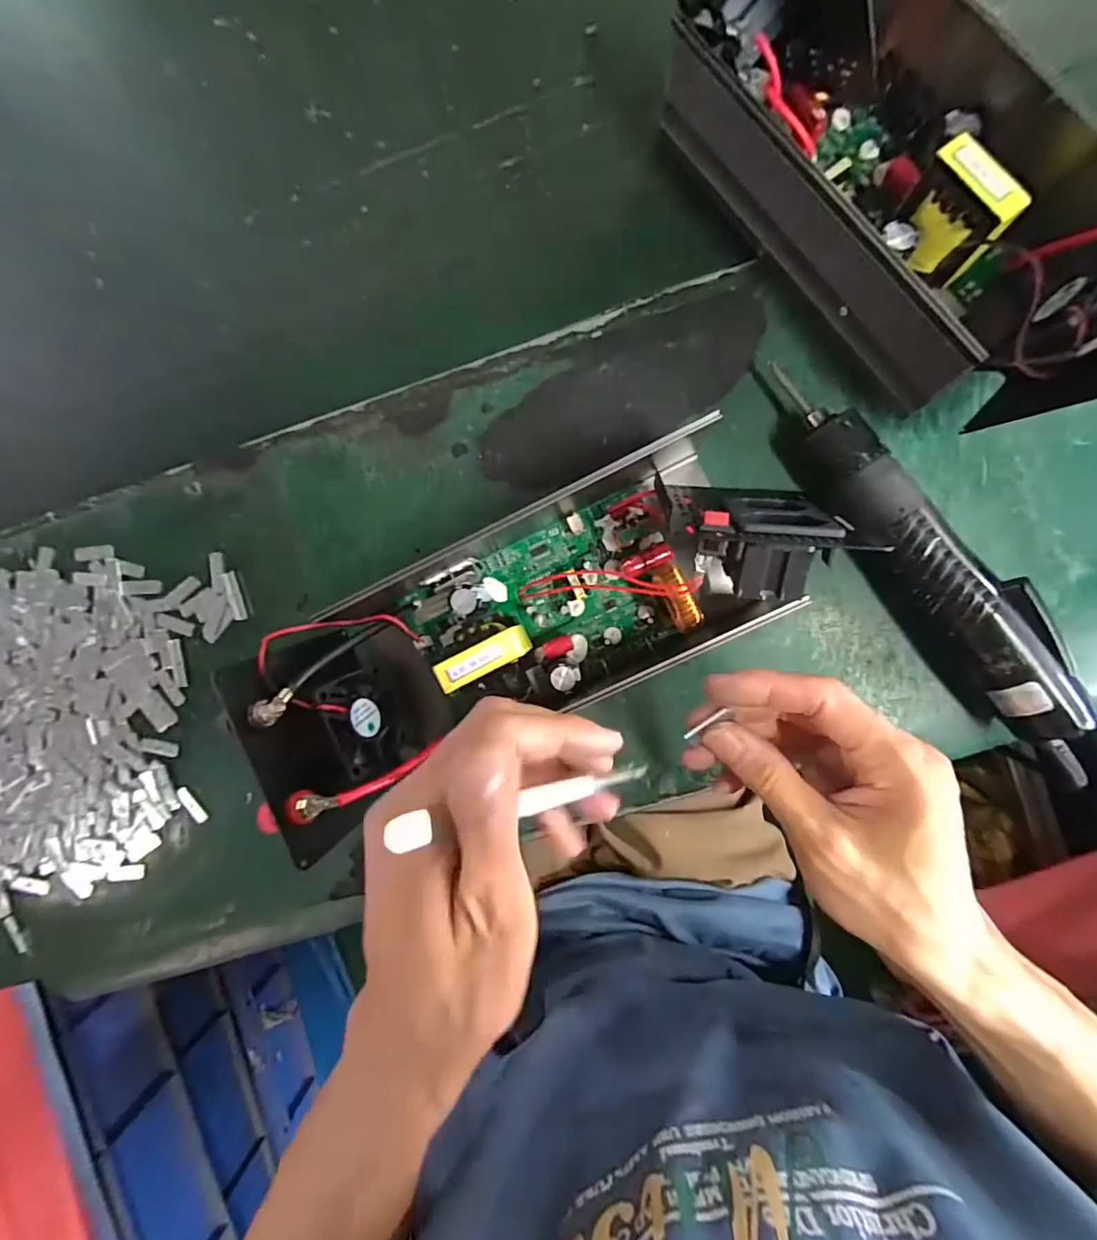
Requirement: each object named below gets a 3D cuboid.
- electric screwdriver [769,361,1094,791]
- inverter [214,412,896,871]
[{"bbox_3d":[0.202,-0.024,0.276,0.043,0.041,0.256,-38,88,4],"label":"electric screwdriver"},{"bbox_3d":[-0.010,0.003,0.269,0.272,0.087,0.113,-27,89,4],"label":"inverter"}]

